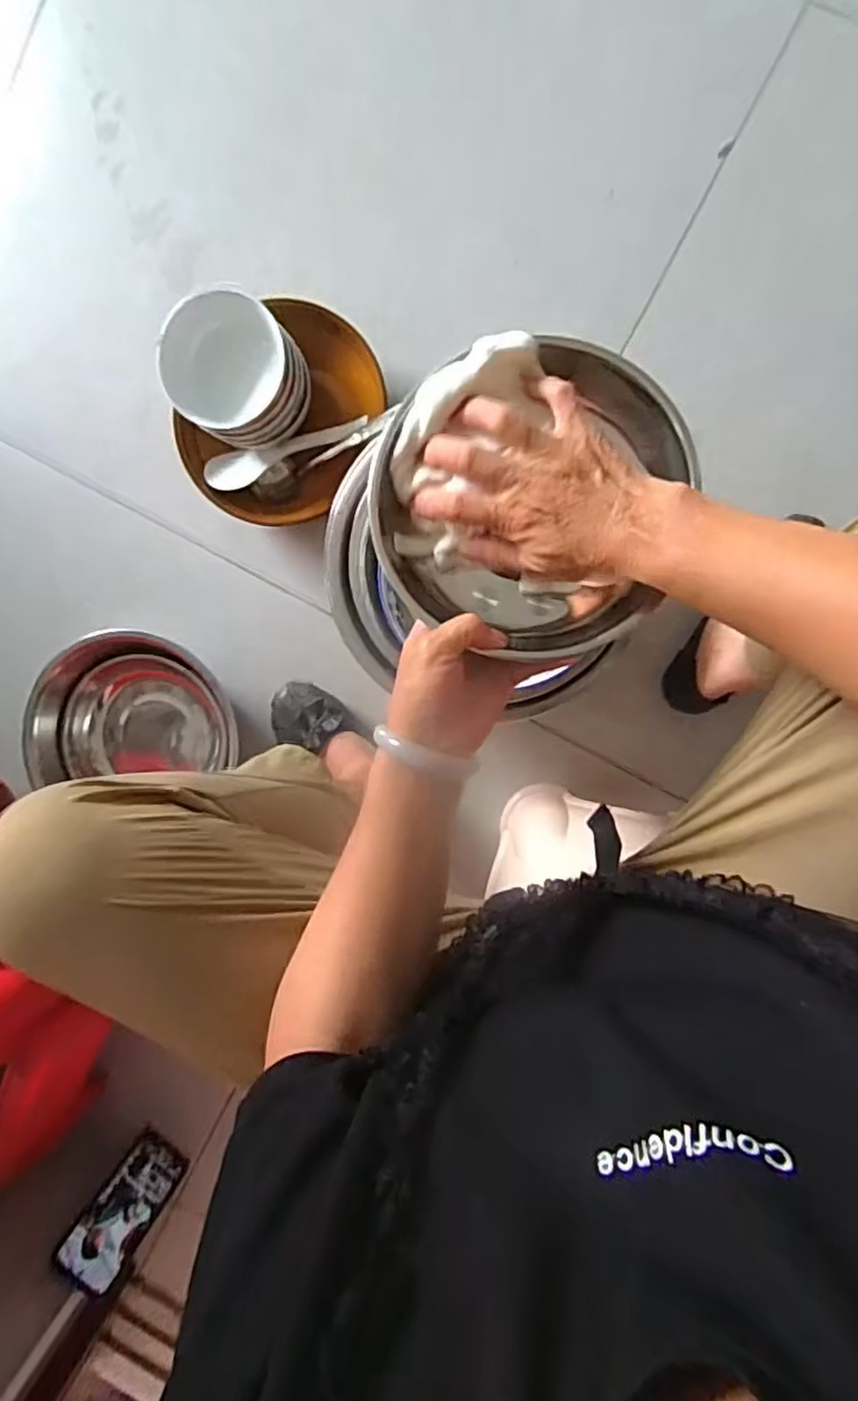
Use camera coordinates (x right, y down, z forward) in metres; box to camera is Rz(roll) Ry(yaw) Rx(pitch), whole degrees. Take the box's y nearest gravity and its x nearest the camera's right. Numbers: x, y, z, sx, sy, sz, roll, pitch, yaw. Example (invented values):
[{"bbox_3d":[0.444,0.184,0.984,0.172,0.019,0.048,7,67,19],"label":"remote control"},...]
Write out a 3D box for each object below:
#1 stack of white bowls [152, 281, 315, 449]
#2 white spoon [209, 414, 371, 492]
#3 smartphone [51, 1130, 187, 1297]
[{"bbox_3d":[-0.200,-0.354,0.714,0.152,0.097,0.136,32,113,-14],"label":"stack of white bowls"},{"bbox_3d":[-0.163,-0.286,0.759,0.187,0.031,0.044,-19,93,7],"label":"white spoon"},{"bbox_3d":[-0.382,0.639,0.843,0.079,0.175,0.007,38,113,0],"label":"smartphone"}]

